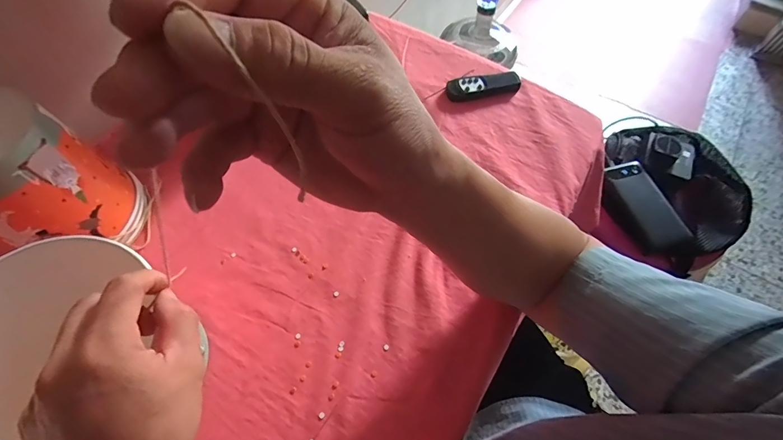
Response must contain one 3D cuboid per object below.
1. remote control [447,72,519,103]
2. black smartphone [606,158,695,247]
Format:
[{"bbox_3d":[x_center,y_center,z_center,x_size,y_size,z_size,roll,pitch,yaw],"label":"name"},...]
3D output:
[{"bbox_3d":[0.141,-0.203,0.568,0.111,0.021,0.036,-6,62,-5],"label":"remote control"},{"bbox_3d":[0.400,-0.029,0.587,0.057,0.012,0.146,-23,69,4],"label":"black smartphone"}]

